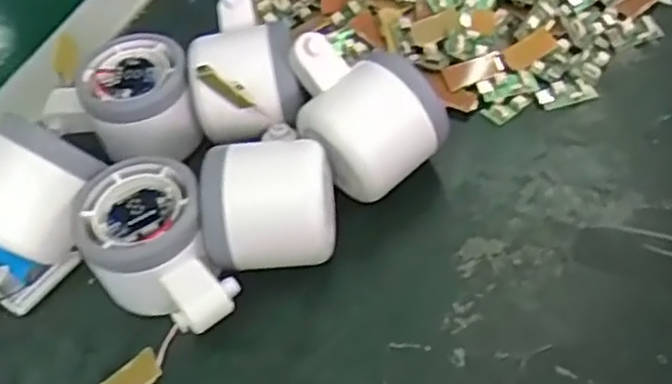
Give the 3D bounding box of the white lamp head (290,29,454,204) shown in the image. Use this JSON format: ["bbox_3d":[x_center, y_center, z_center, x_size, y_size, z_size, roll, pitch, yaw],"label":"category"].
[{"bbox_3d":[0.012,-0.034,0.363,0.056,0.065,0.073,-39,58,-22],"label":"white lamp head"}]

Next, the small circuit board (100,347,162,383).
[{"bbox_3d":[-0.091,0.083,0.322,0.032,0.005,0.015,-40,56,-4],"label":"small circuit board"}]

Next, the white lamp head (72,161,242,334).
[{"bbox_3d":[-0.081,0.031,0.335,0.054,0.050,0.082,-25,54,-13],"label":"white lamp head"}]

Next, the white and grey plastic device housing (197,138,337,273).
[{"bbox_3d":[-0.030,0.011,0.340,0.058,0.056,0.048,-9,52,0],"label":"white and grey plastic device housing"}]

